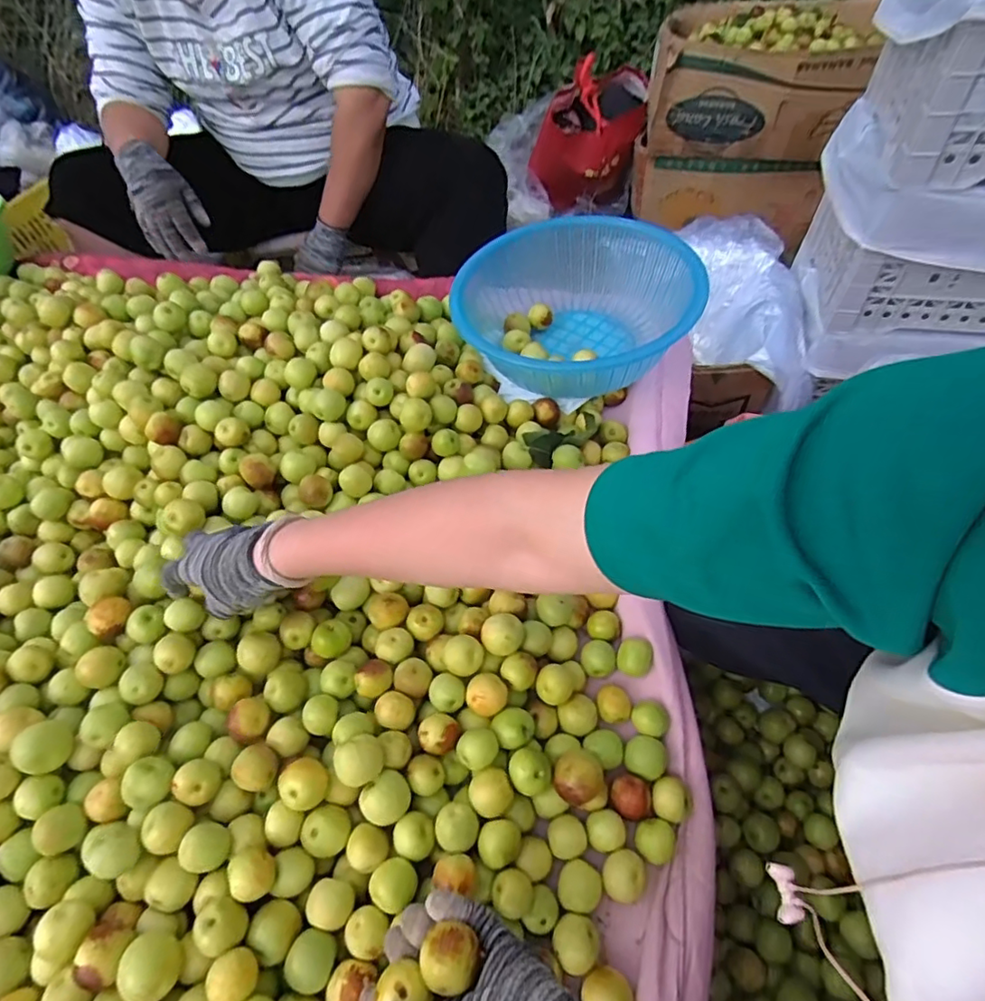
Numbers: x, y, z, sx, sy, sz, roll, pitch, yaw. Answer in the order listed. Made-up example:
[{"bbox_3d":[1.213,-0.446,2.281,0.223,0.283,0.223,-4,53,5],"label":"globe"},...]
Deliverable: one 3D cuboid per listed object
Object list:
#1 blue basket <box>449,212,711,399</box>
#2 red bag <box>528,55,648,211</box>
[{"bbox_3d":[0.095,-0.214,0.686,0.278,0.108,0.271,-5,55,1],"label":"blue basket"},{"bbox_3d":[0.261,-0.954,1.557,0.265,0.263,0.211,13,57,13],"label":"red bag"}]

